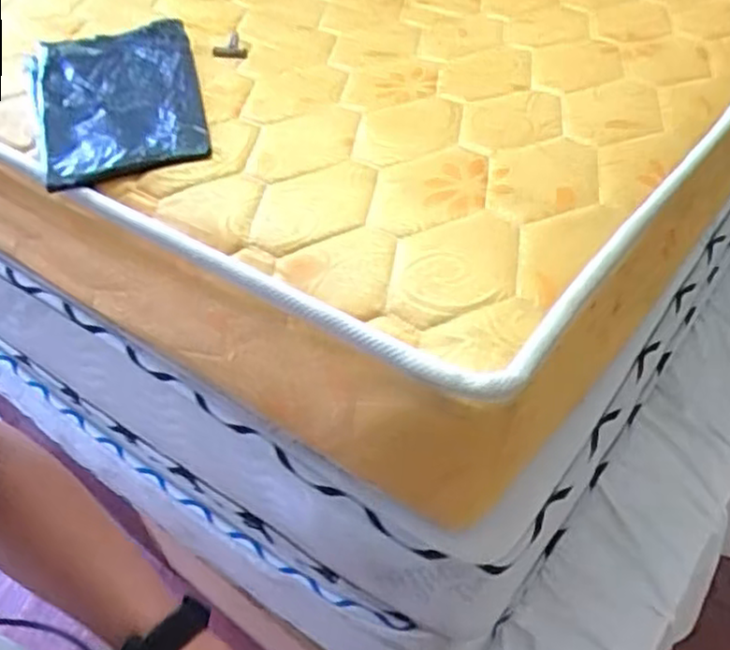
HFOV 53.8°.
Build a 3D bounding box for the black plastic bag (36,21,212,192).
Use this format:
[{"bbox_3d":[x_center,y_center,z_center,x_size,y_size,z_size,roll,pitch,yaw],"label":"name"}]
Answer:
[{"bbox_3d":[-0.279,-0.260,0.817,0.175,0.021,0.315,-13,47,-10],"label":"black plastic bag"}]

